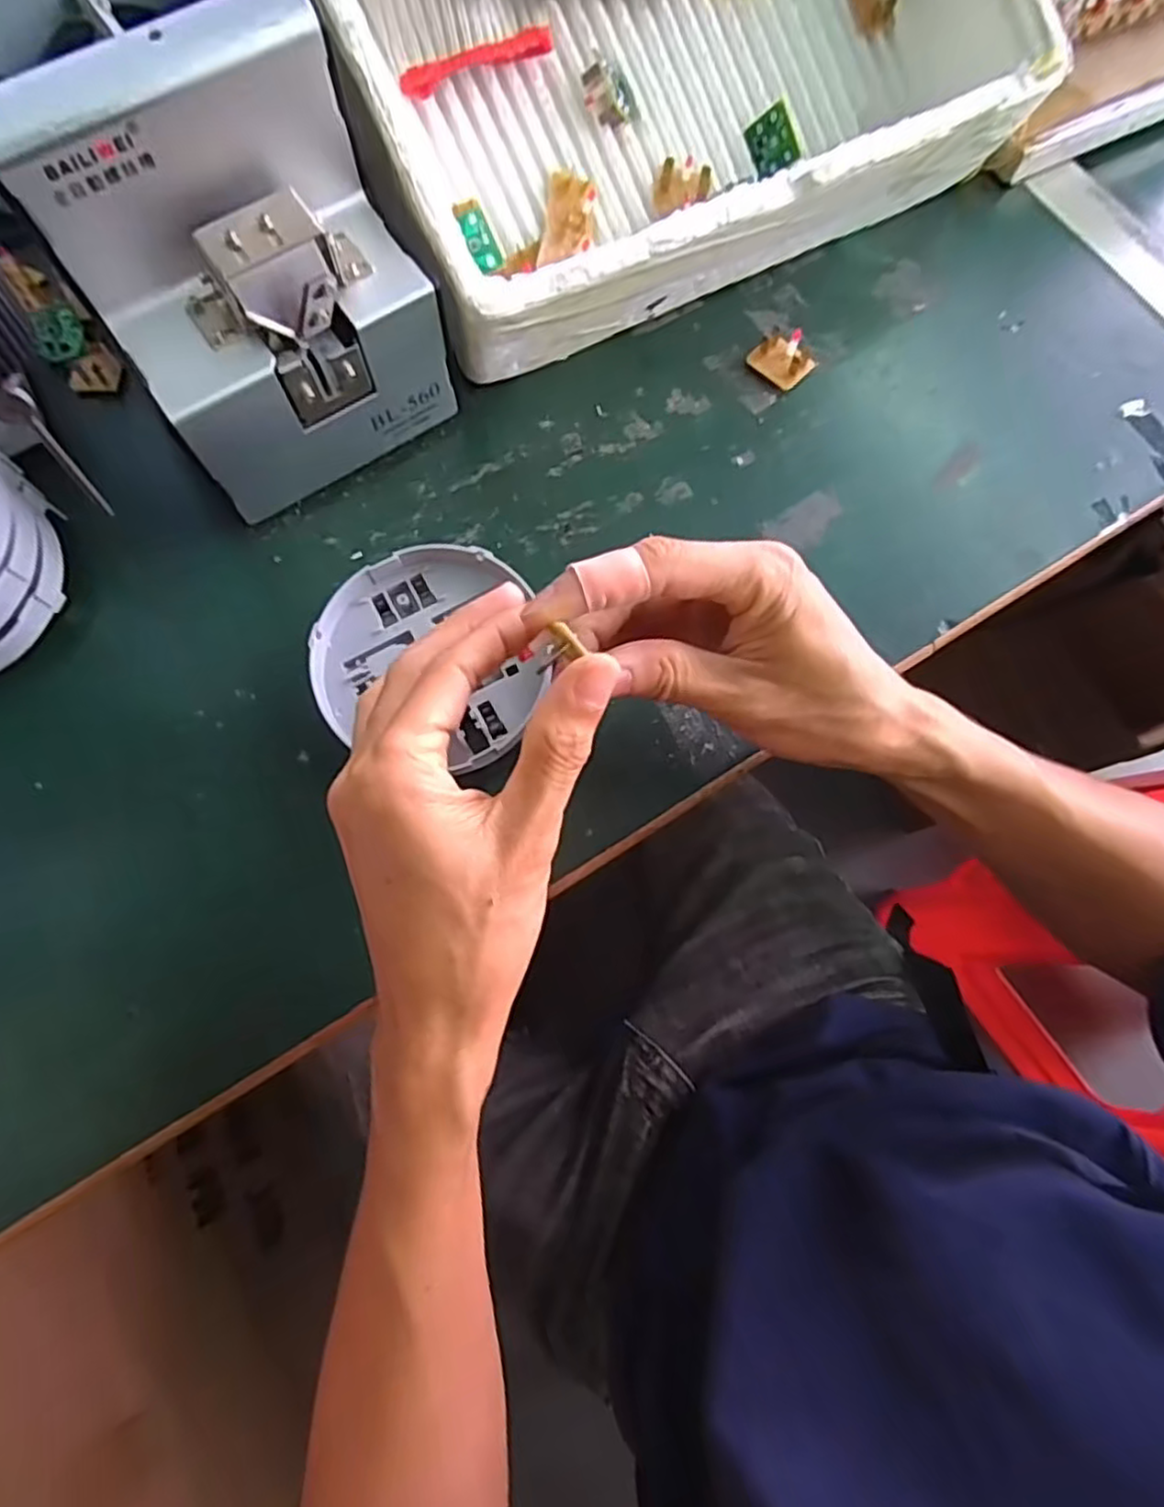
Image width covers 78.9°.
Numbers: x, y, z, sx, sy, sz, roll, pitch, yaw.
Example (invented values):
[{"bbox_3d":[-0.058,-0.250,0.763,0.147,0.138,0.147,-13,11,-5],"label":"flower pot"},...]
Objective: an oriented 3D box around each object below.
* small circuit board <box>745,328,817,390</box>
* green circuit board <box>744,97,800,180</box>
[{"bbox_3d":[0.110,-0.216,0.386,0.025,0.013,0.031,-43,79,-11],"label":"small circuit board"},{"bbox_3d":[0.102,-0.329,0.380,0.005,0.023,0.029,-42,110,-49],"label":"green circuit board"}]

